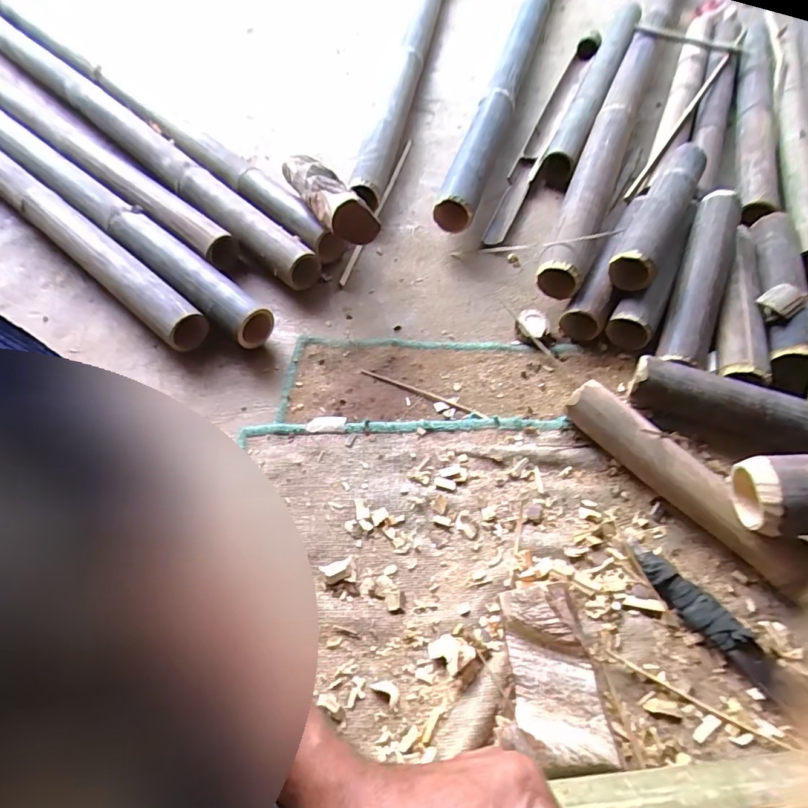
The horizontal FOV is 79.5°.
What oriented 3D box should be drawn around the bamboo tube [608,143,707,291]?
[{"bbox_3d":[0.351,-0.264,0.674,0.068,0.063,0.265,26,63,18],"label":"bamboo tube"}]

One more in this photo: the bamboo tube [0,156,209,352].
[{"bbox_3d":[-0.810,-0.471,0.909,1.419,0.073,0.056,35,66,22],"label":"bamboo tube"}]

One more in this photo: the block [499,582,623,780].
[{"bbox_3d":[0.129,0.241,0.434,0.071,0.061,0.137,-8,58,-1],"label":"block"}]

